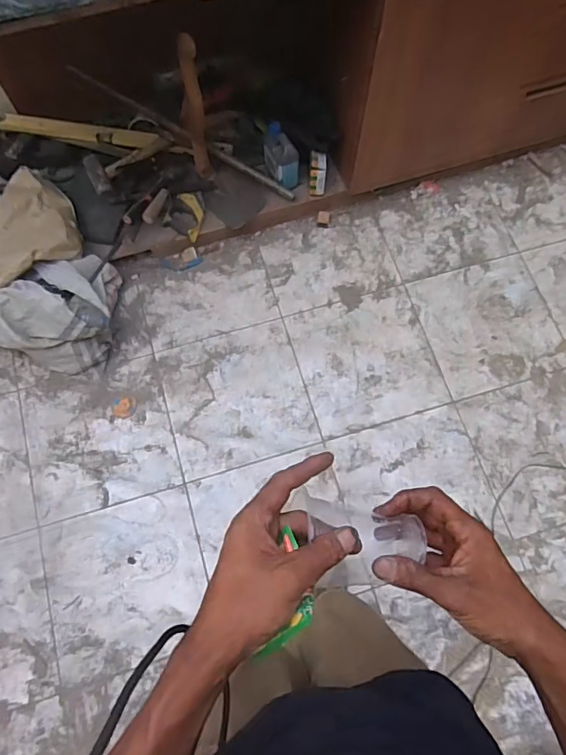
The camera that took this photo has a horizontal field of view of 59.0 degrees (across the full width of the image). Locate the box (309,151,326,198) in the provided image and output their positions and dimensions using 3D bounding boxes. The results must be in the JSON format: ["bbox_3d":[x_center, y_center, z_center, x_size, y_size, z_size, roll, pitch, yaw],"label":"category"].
[{"bbox_3d":[0.103,-0.609,1.494,0.050,0.135,0.035,0,45,-1],"label":"box"}]

